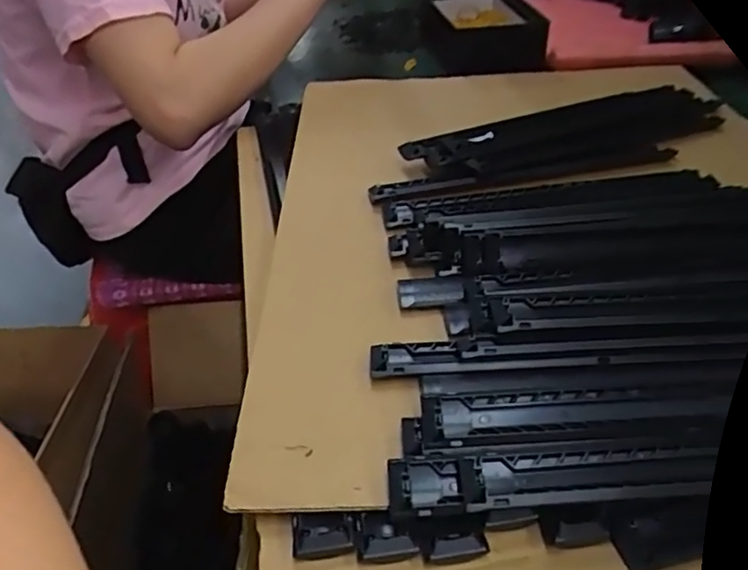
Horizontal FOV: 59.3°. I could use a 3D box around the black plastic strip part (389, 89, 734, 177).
[{"bbox_3d":[0.155,-0.121,0.523,0.251,0.019,0.079,-16,38,-17],"label":"black plastic strip part"}]

